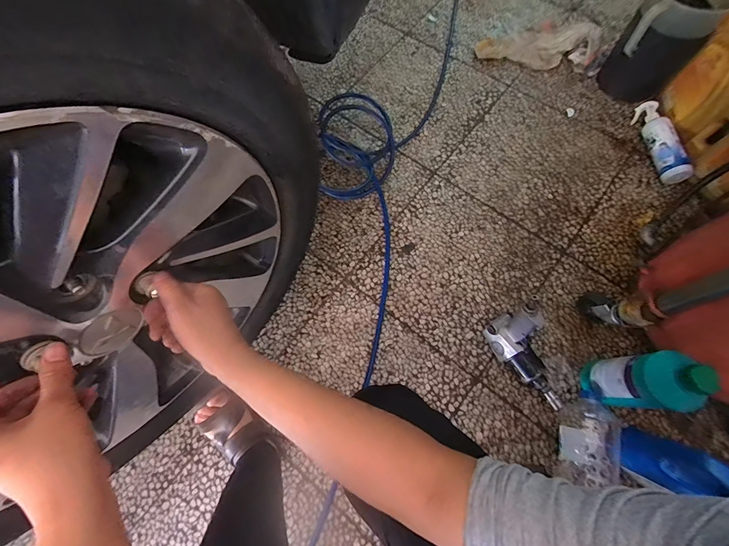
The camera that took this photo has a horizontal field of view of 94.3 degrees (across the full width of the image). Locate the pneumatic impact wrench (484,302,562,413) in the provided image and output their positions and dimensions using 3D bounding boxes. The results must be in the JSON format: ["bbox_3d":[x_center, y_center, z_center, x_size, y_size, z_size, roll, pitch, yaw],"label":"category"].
[{"bbox_3d":[0.356,0.180,0.697,0.076,0.177,0.218,-40,76,-11],"label":"pneumatic impact wrench"}]

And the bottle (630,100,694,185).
[{"bbox_3d":[0.814,-0.368,0.924,0.053,0.078,0.258,-8,73,-2],"label":"bottle"}]

